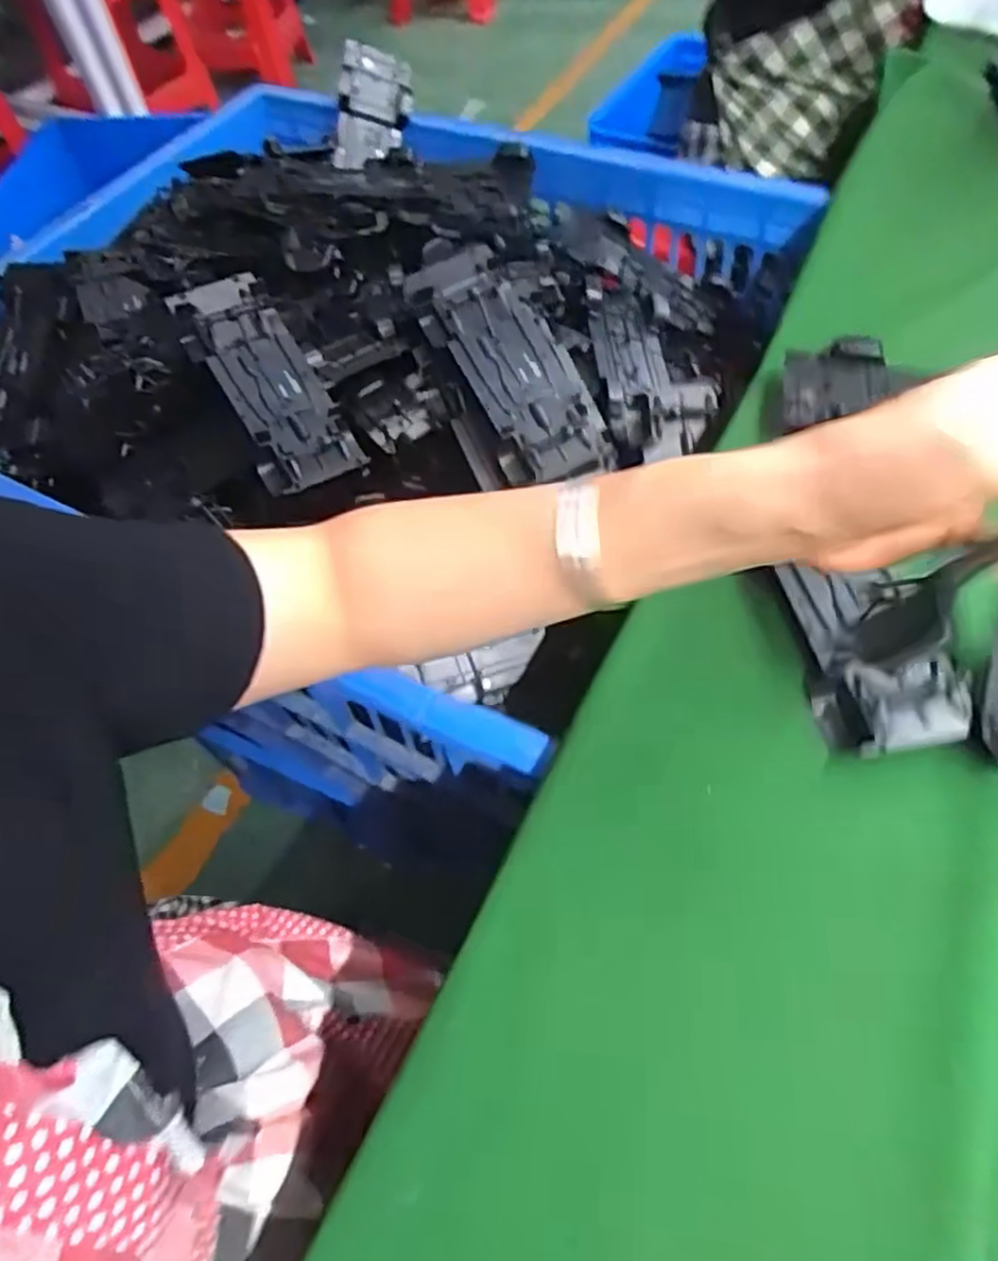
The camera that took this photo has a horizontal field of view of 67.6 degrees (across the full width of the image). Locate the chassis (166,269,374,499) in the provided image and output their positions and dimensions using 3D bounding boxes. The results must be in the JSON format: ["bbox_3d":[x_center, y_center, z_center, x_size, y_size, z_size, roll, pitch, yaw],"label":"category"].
[{"bbox_3d":[-0.183,-0.195,0.581,0.075,0.030,0.193,-30,79,-14],"label":"chassis"}]

